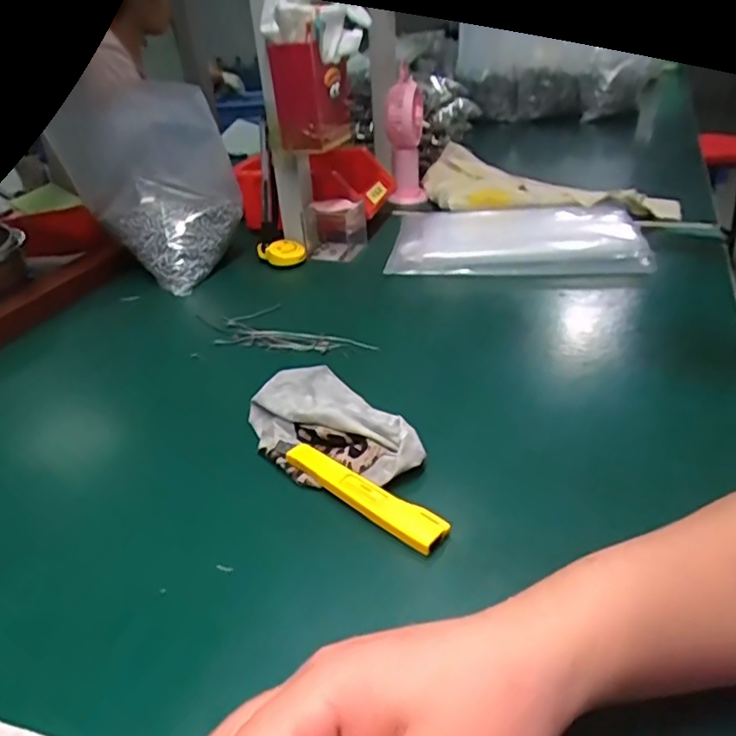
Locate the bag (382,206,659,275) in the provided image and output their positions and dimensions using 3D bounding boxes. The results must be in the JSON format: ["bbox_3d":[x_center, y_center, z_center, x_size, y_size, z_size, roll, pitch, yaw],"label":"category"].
[{"bbox_3d":[0.162,-0.155,0.695,0.269,0.033,0.207,1,32,9],"label":"bag"}]

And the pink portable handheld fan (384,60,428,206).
[{"bbox_3d":[0.053,-0.318,0.857,0.056,0.164,0.076,-3,31,1],"label":"pink portable handheld fan"}]

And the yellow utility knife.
[{"bbox_3d":[-0.010,0.070,0.360,0.127,0.011,0.020,21,40,36],"label":"yellow utility knife"}]

